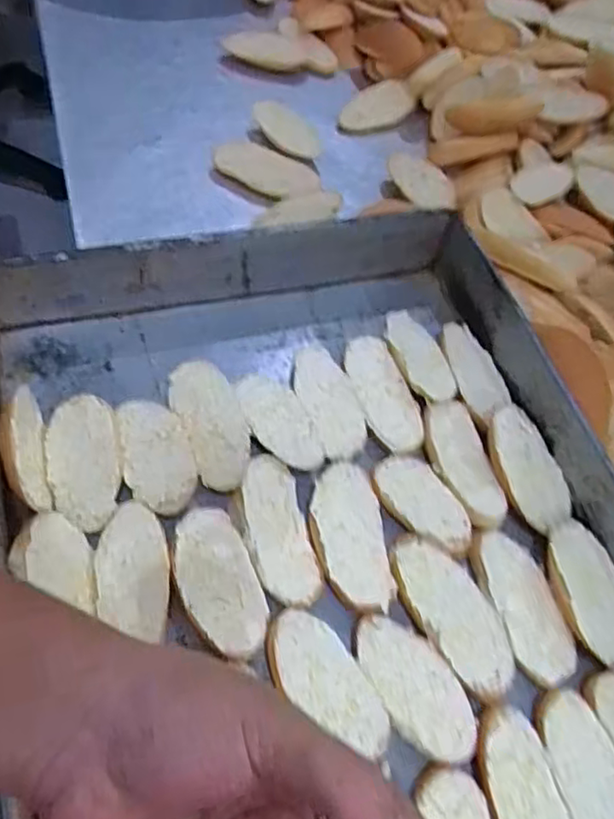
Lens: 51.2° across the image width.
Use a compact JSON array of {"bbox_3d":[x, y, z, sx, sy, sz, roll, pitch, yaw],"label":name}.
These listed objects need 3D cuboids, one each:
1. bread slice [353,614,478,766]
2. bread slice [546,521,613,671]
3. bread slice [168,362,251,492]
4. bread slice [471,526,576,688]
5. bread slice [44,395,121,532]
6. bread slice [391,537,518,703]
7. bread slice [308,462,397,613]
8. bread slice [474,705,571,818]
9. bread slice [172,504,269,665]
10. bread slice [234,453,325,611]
[{"bbox_3d":[0.061,0.154,0.362,0.045,0.010,0.085,-24,66,-22],"label":"bread slice"},{"bbox_3d":[0.179,0.115,0.399,0.045,0.010,0.089,-15,63,-18],"label":"bread slice"},{"bbox_3d":[-0.064,0.006,0.423,0.041,0.012,0.094,-14,62,-17],"label":"bread slice"},{"bbox_3d":[0.135,0.121,0.401,0.044,0.010,0.095,-14,63,-17],"label":"bread slice"},{"bbox_3d":[-0.141,0.031,0.400,0.045,0.009,0.086,-8,61,-14],"label":"bread slice"},{"bbox_3d":[0.089,0.121,0.387,0.047,0.008,0.100,-25,66,-22],"label":"bread slice"},{"bbox_3d":[0.026,0.078,0.405,0.046,0.007,0.095,-2,60,-11],"label":"bread slice"},{"bbox_3d":[0.116,0.207,0.340,0.044,0.013,0.089,-9,61,-15],"label":"bread slice"},{"bbox_3d":[-0.052,0.101,0.379,0.044,0.018,0.086,-17,64,-19],"label":"bread slice"},{"bbox_3d":[-0.020,0.074,0.400,0.039,0.010,0.095,-9,61,-15],"label":"bread slice"}]

